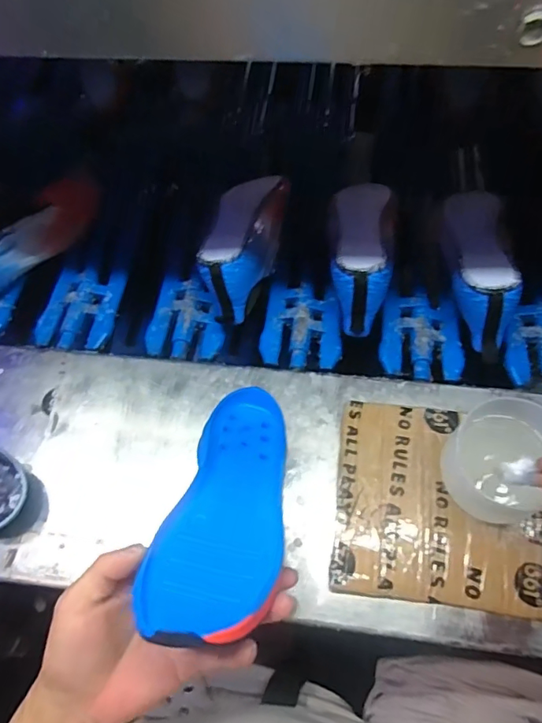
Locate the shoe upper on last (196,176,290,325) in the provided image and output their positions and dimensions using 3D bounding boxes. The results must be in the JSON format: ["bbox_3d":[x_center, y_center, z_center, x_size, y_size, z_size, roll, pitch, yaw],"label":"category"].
[{"bbox_3d":[-0.034,-0.156,0.617,0.079,0.092,0.229,9,64,10],"label":"shoe upper on last"}]

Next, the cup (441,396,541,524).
[{"bbox_3d":[0.201,0.088,0.440,0.088,0.072,0.091,-2,64,5],"label":"cup"}]

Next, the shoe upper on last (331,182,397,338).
[{"bbox_3d":[0.108,-0.137,0.598,0.078,0.094,0.223,5,64,8],"label":"shoe upper on last"}]

